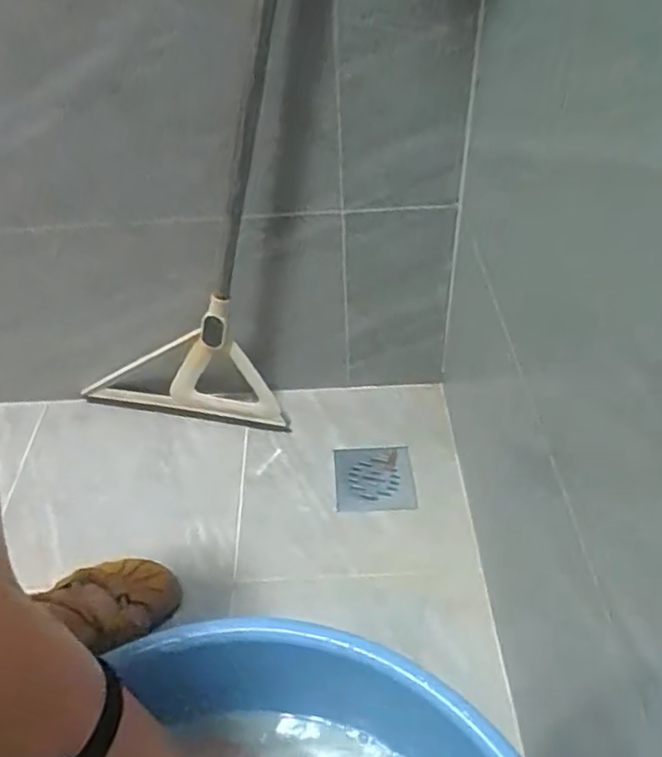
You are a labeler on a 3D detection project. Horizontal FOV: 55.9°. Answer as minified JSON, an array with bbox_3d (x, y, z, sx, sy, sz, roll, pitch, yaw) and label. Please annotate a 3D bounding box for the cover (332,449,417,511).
[{"bbox_3d":[0.055,0.129,0.810,0.100,0.006,0.095,-4,43,-1],"label":"cover"}]

